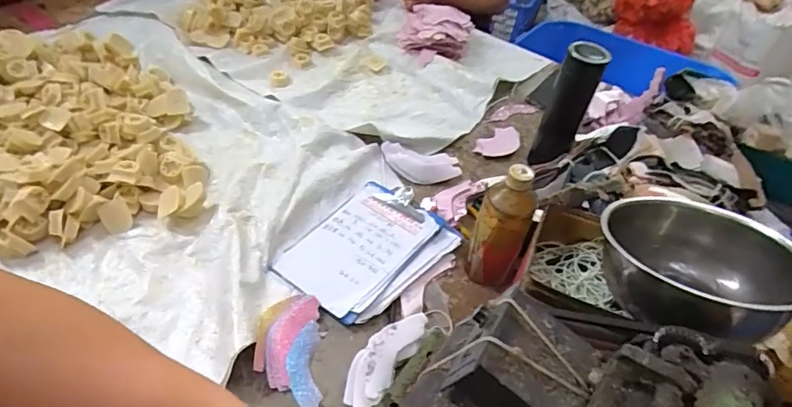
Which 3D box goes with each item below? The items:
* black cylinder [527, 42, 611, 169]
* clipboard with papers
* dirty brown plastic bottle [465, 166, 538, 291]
[{"bbox_3d":[0.280,-0.149,0.817,0.069,0.222,0.059,22,47,13],"label":"black cylinder"},{"bbox_3d":[-0.040,0.059,0.703,0.172,0.023,0.228,35,51,24],"label":"clipboard with papers"},{"bbox_3d":[0.136,0.035,0.642,0.068,0.178,0.056,17,46,9],"label":"dirty brown plastic bottle"}]

